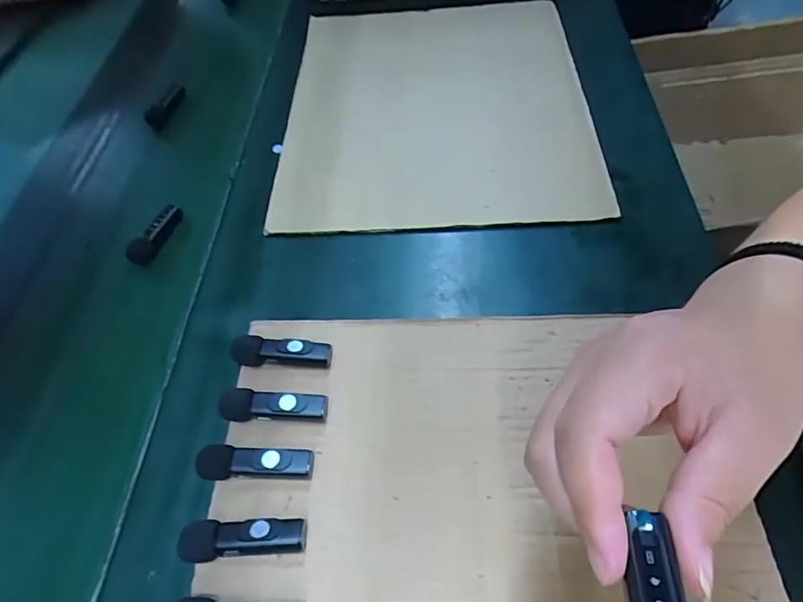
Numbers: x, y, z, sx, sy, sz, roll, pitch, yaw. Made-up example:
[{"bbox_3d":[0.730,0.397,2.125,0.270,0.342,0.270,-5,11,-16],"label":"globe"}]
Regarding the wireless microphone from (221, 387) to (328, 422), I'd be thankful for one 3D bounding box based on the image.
[{"bbox_3d":[-0.078,0.065,0.299,0.063,0.016,0.018,1,57,5],"label":"wireless microphone"}]

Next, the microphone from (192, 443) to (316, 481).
[{"bbox_3d":[-0.084,0.093,0.281,0.065,0.017,0.018,-2,56,4],"label":"microphone"}]

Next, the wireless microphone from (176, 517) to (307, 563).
[{"bbox_3d":[-0.084,0.126,0.259,0.064,0.018,0.019,-4,56,3],"label":"wireless microphone"}]

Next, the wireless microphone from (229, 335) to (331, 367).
[{"bbox_3d":[-0.078,0.033,0.319,0.062,0.015,0.018,1,57,5],"label":"wireless microphone"}]

